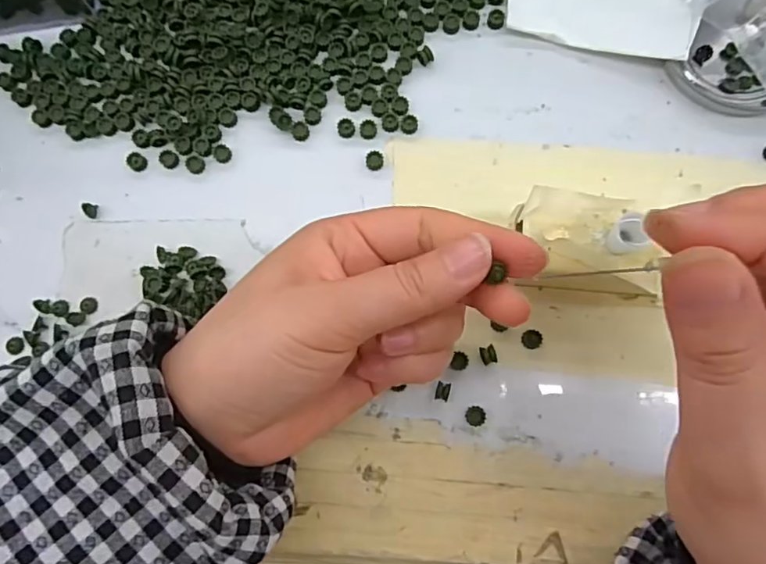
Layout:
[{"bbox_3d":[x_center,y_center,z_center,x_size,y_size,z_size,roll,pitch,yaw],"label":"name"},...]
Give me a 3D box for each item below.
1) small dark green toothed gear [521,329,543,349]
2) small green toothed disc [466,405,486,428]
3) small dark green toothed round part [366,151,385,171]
[{"bbox_3d":[0.068,0.026,0.249,0.009,0.004,0.009,2,80,3],"label":"small dark green toothed gear"},{"bbox_3d":[0.042,0.060,0.244,0.008,0.004,0.009,5,81,3],"label":"small green toothed disc"},{"bbox_3d":[-0.004,-0.060,0.269,0.009,0.006,0.008,-9,80,1],"label":"small dark green toothed round part"}]

